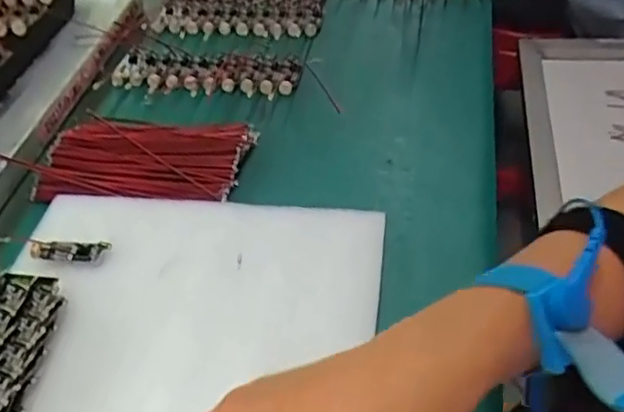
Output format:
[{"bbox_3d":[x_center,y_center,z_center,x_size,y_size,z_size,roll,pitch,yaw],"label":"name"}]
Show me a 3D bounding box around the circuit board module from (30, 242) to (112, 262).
[{"bbox_3d":[-0.145,0.026,0.368,0.045,0.007,0.015,-1,45,5],"label":"circuit board module"}]

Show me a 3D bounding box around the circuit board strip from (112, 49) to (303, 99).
[{"bbox_3d":[-0.089,-0.108,0.510,0.157,0.009,0.065,6,46,12],"label":"circuit board strip"}]

